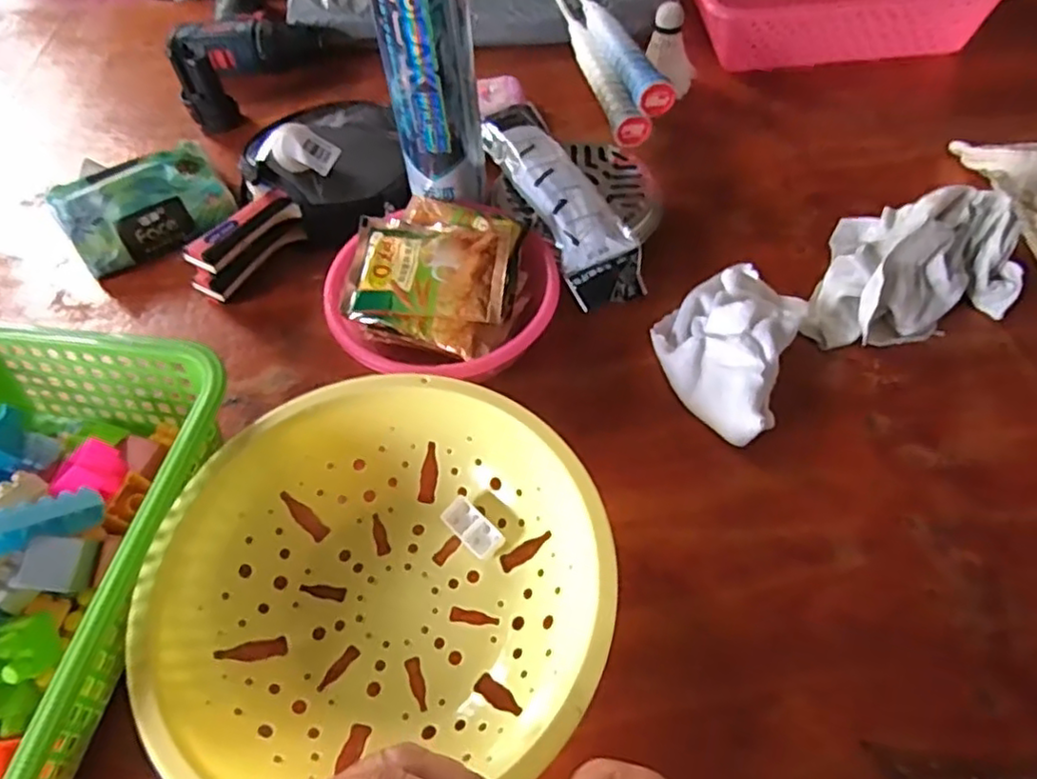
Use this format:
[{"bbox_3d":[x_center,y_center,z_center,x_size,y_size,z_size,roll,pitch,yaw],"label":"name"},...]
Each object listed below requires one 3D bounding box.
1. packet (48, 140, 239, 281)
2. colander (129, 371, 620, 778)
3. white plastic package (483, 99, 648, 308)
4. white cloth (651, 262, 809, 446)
[{"bbox_3d":[-0.325,-0.159,0.592,0.137,0.066,0.072,-24,56,-12],"label":"packet"},{"bbox_3d":[-0.076,0.104,0.395,0.242,0.065,0.229,-8,54,-1],"label":"colander"},{"bbox_3d":[0.032,-0.156,0.546,0.060,0.026,0.224,-20,57,-9],"label":"white plastic package"},{"bbox_3d":[0.152,-0.044,0.491,0.098,0.047,0.164,19,58,17],"label":"white cloth"}]

